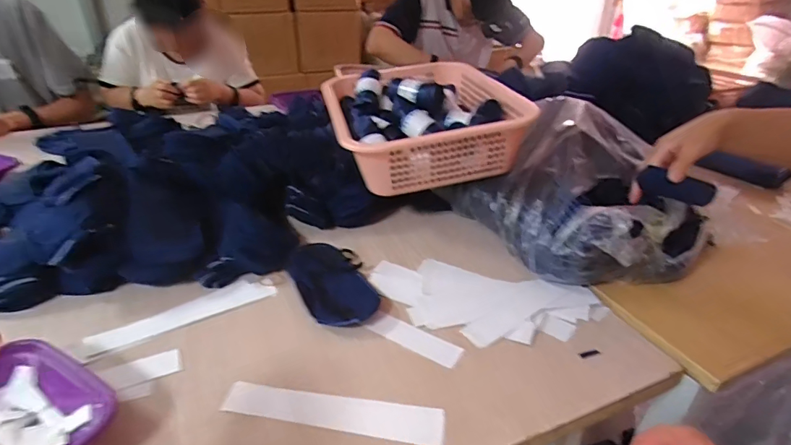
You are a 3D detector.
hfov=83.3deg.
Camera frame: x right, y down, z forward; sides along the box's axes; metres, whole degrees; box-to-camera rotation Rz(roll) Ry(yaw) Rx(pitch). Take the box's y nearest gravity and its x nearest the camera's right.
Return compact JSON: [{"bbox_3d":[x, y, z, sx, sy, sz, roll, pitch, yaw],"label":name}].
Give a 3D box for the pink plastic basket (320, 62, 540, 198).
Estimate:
[{"bbox_3d":[0.029,-0.198,0.793,0.289,0.116,0.383,-6,31,-11],"label":"pink plastic basket"}]

